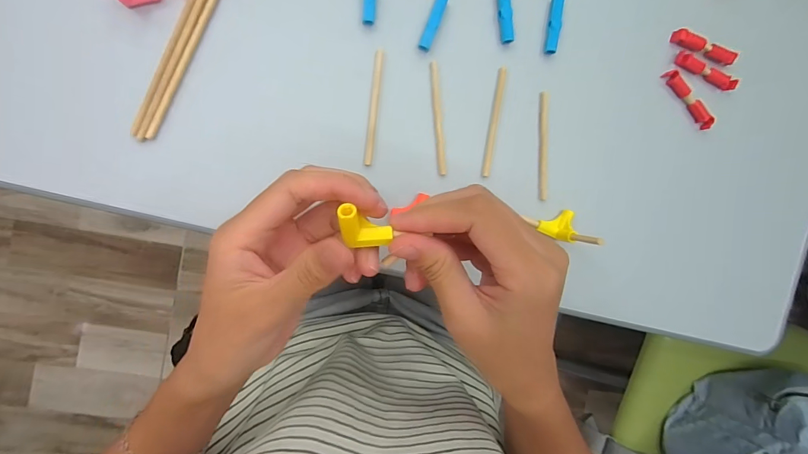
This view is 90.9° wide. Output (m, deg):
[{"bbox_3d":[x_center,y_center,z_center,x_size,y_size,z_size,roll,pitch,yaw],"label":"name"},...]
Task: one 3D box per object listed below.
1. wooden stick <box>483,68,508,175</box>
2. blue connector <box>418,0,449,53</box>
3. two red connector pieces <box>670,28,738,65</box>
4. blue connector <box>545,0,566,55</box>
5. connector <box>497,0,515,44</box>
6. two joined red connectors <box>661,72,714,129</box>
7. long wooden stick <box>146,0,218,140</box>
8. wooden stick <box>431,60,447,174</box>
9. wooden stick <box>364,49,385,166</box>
[{"bbox_3d":[0.072,-0.083,0.318,0.006,0.004,0.086,8,93,-9],"label":"wooden stick"},{"bbox_3d":[0.022,-0.156,0.303,0.010,0.007,0.045,22,90,-10],"label":"blue connector"},{"bbox_3d":[0.253,-0.151,0.334,0.056,0.010,0.013,16,91,-10],"label":"two red connector pieces"},{"bbox_3d":[0.120,-0.161,0.316,0.009,0.009,0.044,10,92,-10],"label":"blue connector"},{"bbox_3d":[0.079,-0.166,0.311,0.010,0.007,0.042,-9,95,-8],"label":"connector"},{"bbox_3d":[0.242,-0.107,0.335,0.058,0.009,0.007,45,86,-9],"label":"two joined red connectors"},{"bbox_3d":[-0.139,-0.153,0.283,0.007,0.006,0.195,25,90,-10],"label":"long wooden stick"},{"bbox_3d":[0.027,-0.084,0.311,0.007,0.004,0.085,-6,95,-9],"label":"wooden stick"},{"bbox_3d":[-0.023,-0.091,0.304,0.007,0.005,0.086,6,93,-9],"label":"wooden stick"}]

